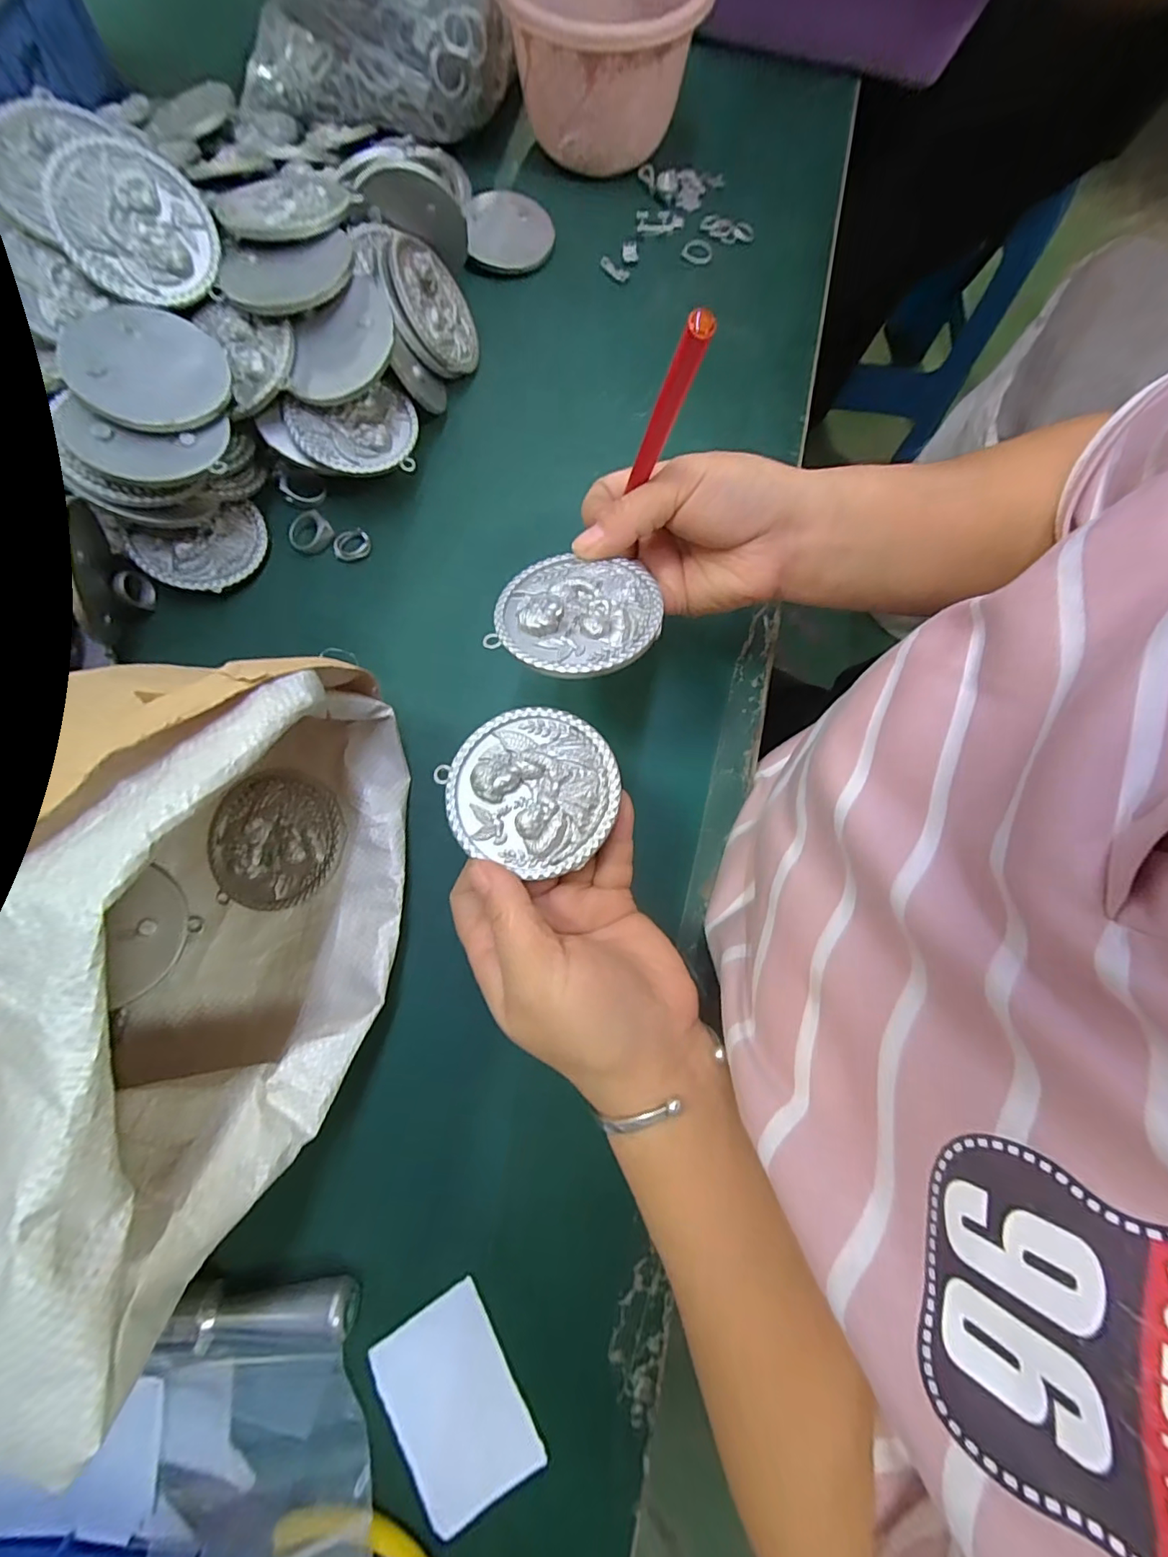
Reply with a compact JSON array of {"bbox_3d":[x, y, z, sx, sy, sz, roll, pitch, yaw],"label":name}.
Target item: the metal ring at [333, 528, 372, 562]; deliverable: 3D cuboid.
[{"bbox_3d":[-0.149,-0.150,0.343,0.023,0.004,0.021,1,75,-2],"label":"metal ring"}]

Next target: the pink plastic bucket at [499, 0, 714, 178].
[{"bbox_3d":[0.013,-0.532,0.400,0.144,0.094,0.139,2,75,-1],"label":"pink plastic bucket"}]

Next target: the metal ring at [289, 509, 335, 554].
[{"bbox_3d":[-0.174,-0.157,0.340,0.020,0.008,0.027,40,77,8],"label":"metal ring"}]

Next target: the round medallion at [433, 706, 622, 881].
[{"bbox_3d":[-0.023,0.003,0.231,0.071,0.010,0.068,1,75,-2],"label":"round medallion"}]

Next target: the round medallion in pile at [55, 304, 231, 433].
[{"bbox_3d":[-0.230,-0.216,0.283,0.072,0.007,0.074,-10,78,-19],"label":"round medallion in pile"}]

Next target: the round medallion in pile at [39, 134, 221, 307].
[{"bbox_3d":[-0.240,-0.295,0.286,0.073,0.007,0.073,-4,99,-25],"label":"round medallion in pile"}]

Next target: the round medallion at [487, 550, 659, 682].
[{"bbox_3d":[-0.003,-0.075,0.240,0.072,0.006,0.070,-2,61,4],"label":"round medallion"}]

